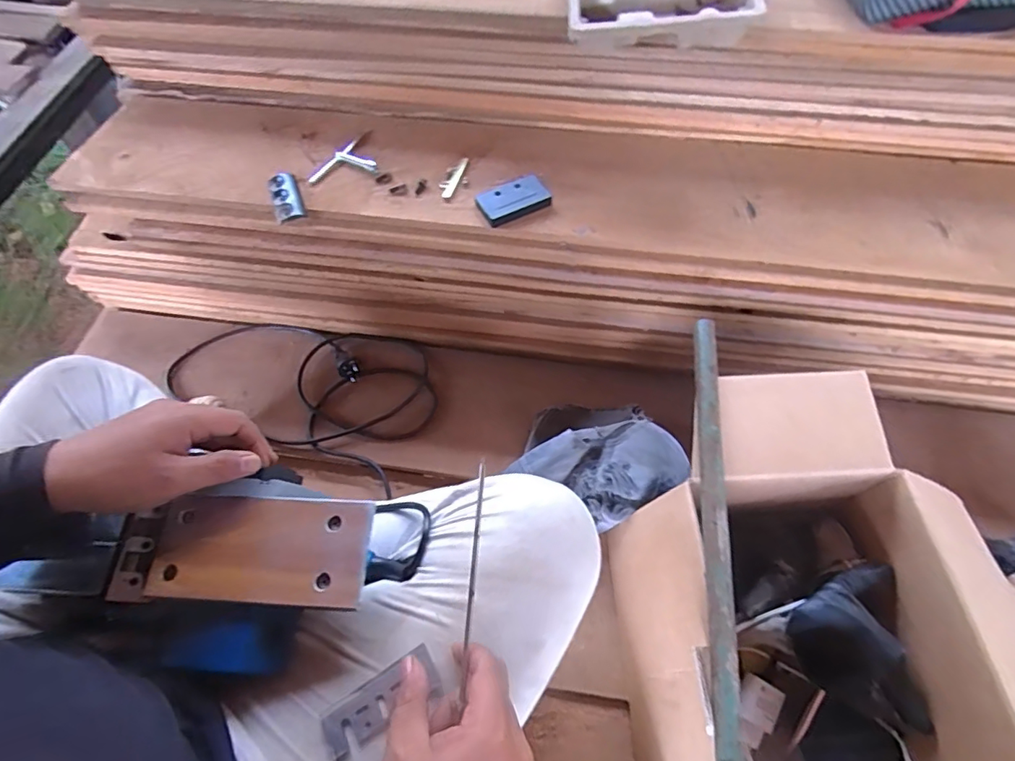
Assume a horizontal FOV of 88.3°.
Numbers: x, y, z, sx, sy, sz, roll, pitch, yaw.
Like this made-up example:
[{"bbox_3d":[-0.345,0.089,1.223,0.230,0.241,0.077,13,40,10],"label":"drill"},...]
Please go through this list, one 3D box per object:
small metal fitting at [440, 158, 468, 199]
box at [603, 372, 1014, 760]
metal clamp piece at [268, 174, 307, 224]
[{"bbox_3d":[-0.064,-0.246,0.635,0.018,0.007,0.061,21,70,14],"label":"small metal fitting"},{"bbox_3d":[0.333,0.228,0.482,0.410,0.217,0.411,-4,61,0],"label":"box"},{"bbox_3d":[-0.263,-0.217,0.623,0.034,0.025,0.068,-19,62,-8],"label":"metal clamp piece"}]

